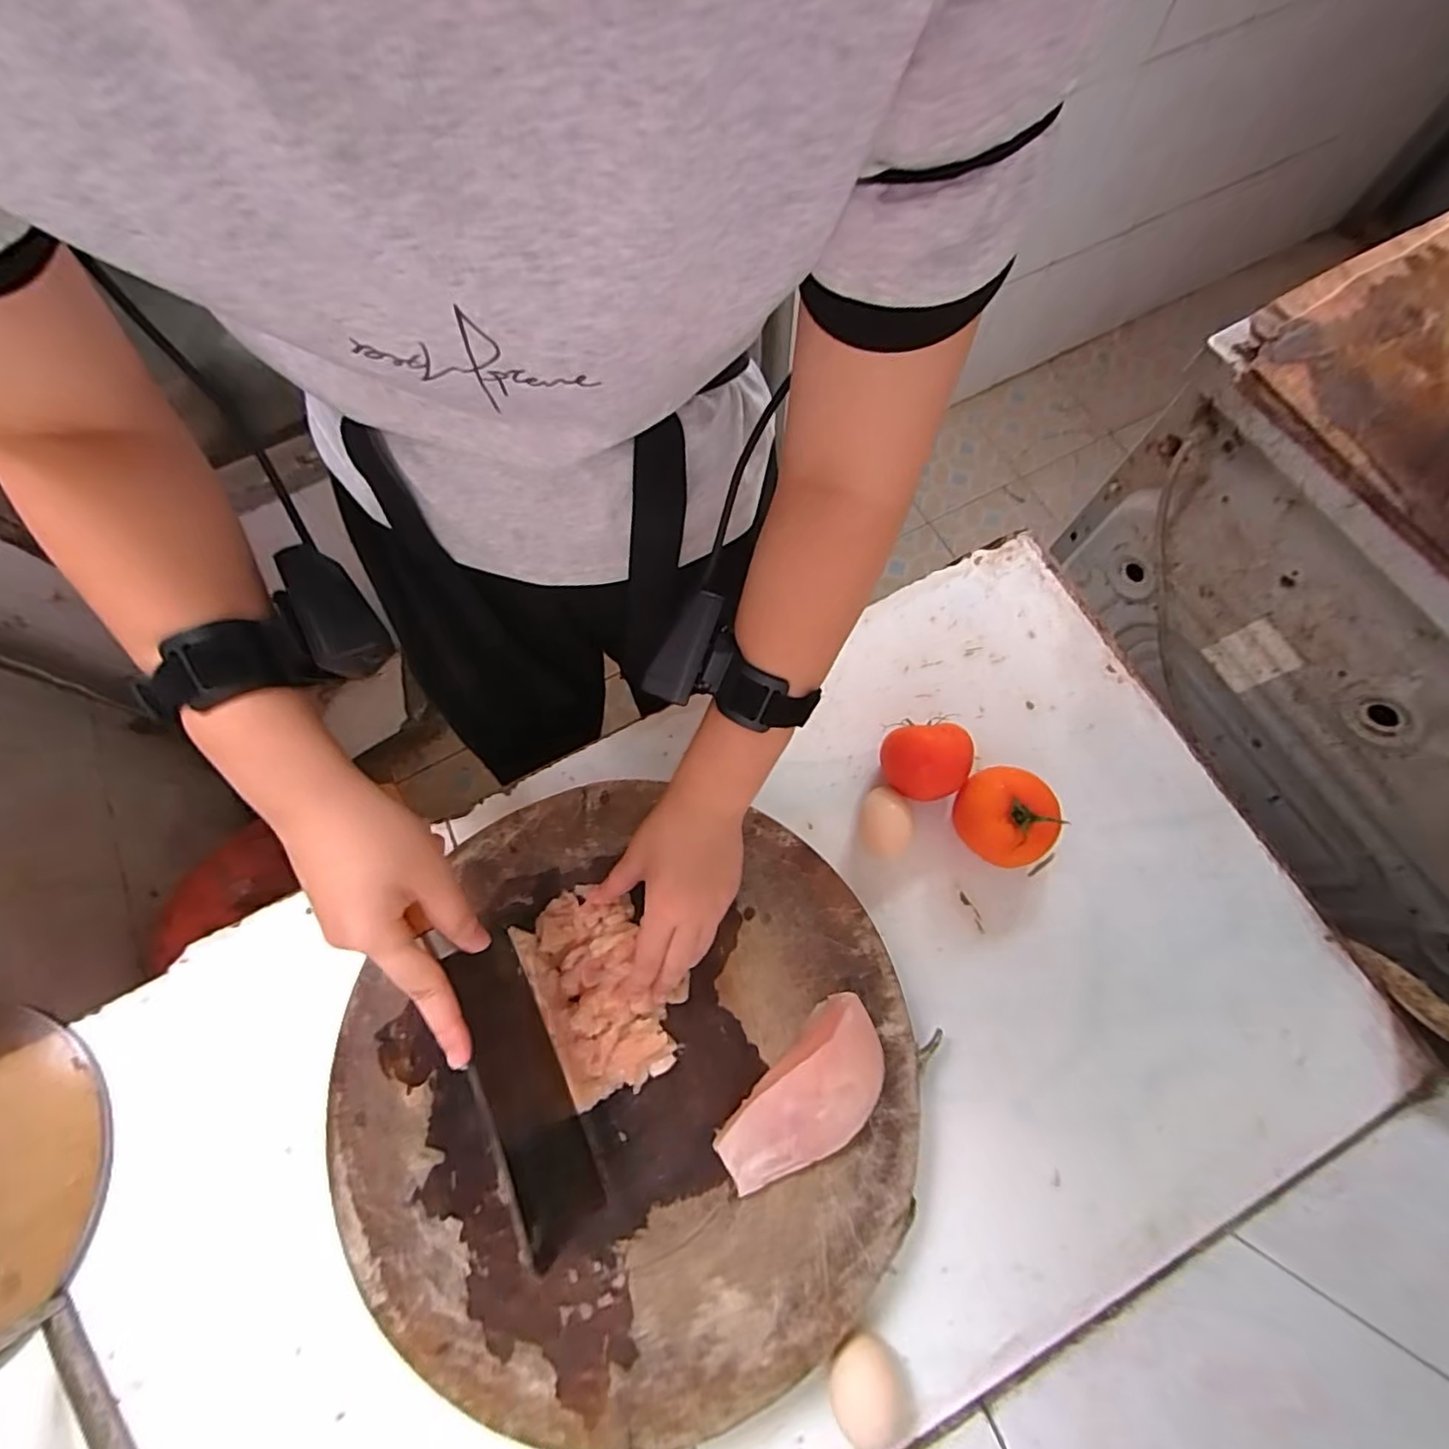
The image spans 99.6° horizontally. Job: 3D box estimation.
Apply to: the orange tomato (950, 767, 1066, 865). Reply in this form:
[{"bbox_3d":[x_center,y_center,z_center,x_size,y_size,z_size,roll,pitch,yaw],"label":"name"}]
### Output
[{"bbox_3d":[0.209,0.073,0.465,0.065,0.063,0.068,-1,73,2],"label":"orange tomato"}]

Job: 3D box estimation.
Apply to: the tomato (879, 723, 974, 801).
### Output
[{"bbox_3d":[0.157,0.032,0.476,0.059,0.061,0.056,-10,73,-1],"label":"tomato"}]

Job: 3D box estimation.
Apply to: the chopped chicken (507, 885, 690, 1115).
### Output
[{"bbox_3d":[-0.084,0.178,0.419,0.088,0.016,0.130,-27,74,-6],"label":"chopped chicken"}]

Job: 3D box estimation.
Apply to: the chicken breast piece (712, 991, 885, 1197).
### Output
[{"bbox_3d":[0.055,0.241,0.389,0.061,0.037,0.128,42,78,13],"label":"chicken breast piece"}]

